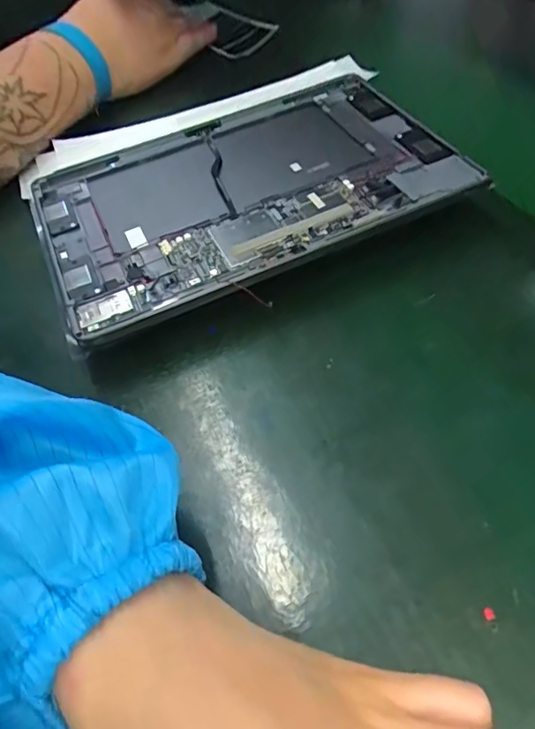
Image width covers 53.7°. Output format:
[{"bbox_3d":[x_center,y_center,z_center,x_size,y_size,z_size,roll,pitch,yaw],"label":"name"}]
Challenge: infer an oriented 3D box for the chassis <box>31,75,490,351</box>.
[{"bbox_3d":[-0.017,-0.116,0.349,0.259,0.012,0.172,-23,50,-9],"label":"chassis"}]

